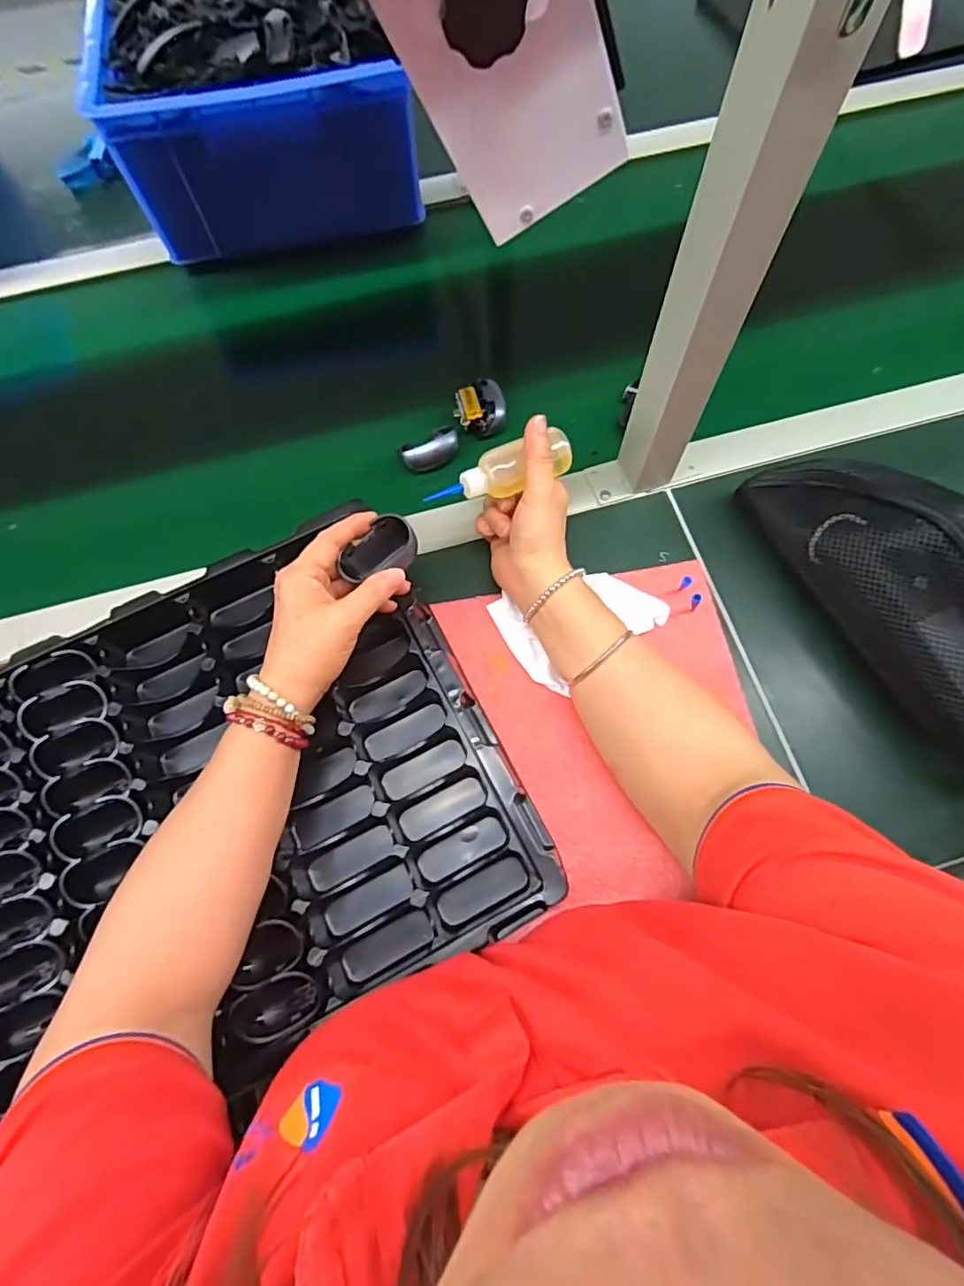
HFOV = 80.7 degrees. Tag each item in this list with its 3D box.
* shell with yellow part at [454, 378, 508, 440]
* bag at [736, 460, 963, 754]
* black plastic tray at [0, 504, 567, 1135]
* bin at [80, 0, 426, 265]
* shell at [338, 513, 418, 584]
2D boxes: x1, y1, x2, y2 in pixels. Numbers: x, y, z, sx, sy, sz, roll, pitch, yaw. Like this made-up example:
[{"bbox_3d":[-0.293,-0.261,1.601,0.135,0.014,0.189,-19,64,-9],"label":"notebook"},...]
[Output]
[{"bbox_3d":[-0.002,-0.219,0.532,0.045,0.024,0.045,-7,70,-1],"label":"shell with yellow part"},{"bbox_3d":[0.352,-0.009,0.410,0.129,0.087,0.355,-23,71,-7],"label":"bag"},{"bbox_3d":[-0.215,0.125,0.394,0.452,0.047,0.331,-28,71,-9],"label":"black plastic tray"},{"bbox_3d":[-0.237,-0.606,0.609,0.281,0.155,0.326,-11,70,-3],"label":"bin"},{"bbox_3d":[-0.072,-0.064,0.401,0.037,0.018,0.056,40,75,15],"label":"shell"}]

